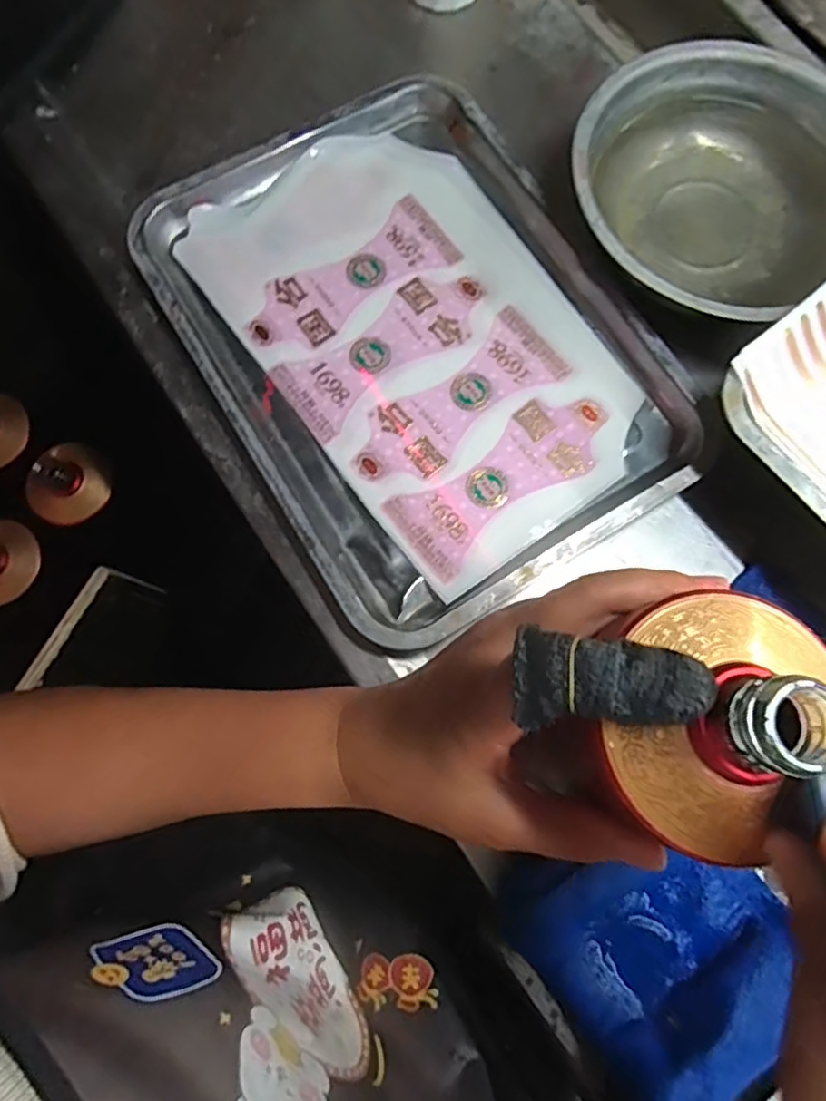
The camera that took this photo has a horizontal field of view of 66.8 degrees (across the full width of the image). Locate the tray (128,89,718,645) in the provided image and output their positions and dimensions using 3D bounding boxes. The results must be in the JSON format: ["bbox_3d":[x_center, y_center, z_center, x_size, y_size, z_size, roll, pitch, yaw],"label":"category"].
[{"bbox_3d":[-0.002,-0.132,0.397,0.254,0.025,0.334,-30,79,-6],"label":"tray"}]

